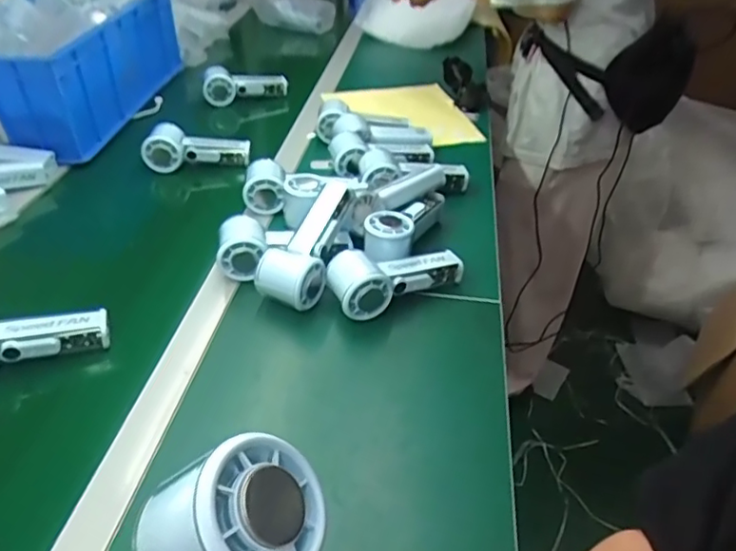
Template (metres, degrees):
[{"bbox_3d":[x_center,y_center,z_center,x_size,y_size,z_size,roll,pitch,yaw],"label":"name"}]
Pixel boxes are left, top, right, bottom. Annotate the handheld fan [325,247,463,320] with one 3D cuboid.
[{"bbox_3d":[0.035,0.000,0.641,0.147,0.059,0.065,-16,41,-20],"label":"handheld fan"}]

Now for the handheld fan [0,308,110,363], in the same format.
[{"bbox_3d":[-0.334,0.060,0.565,0.149,0.046,0.067,-8,38,-10],"label":"handheld fan"}]

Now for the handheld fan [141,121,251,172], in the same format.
[{"bbox_3d":[-0.258,-0.194,0.887,0.157,0.057,0.043,-4,38,-6],"label":"handheld fan"}]

